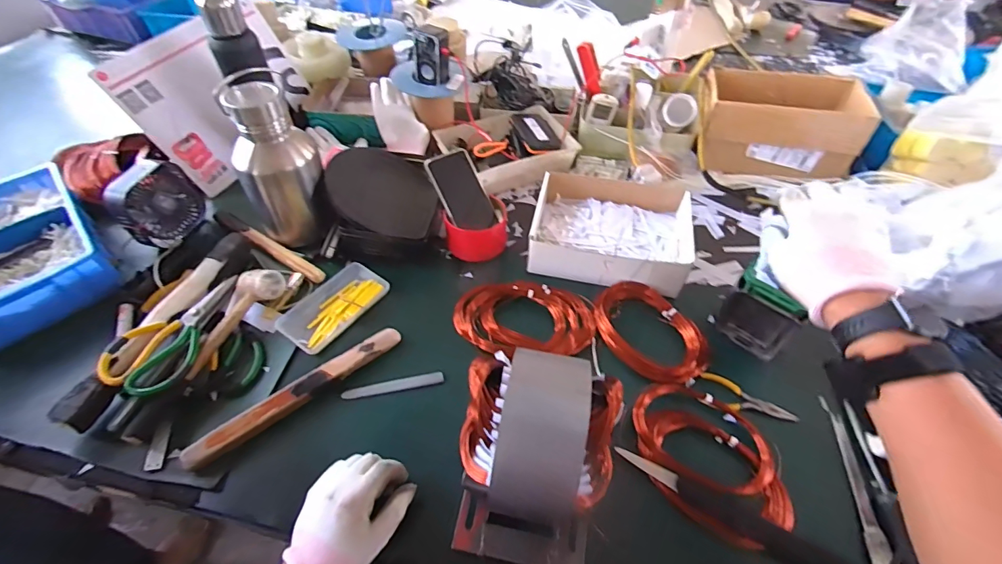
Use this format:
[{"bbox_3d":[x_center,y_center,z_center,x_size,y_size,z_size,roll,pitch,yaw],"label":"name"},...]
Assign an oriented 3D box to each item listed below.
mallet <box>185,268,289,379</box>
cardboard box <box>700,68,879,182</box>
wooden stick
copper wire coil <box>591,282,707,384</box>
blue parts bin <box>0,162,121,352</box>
[{"bbox_3d":[-0.358,0.056,0.609,0.065,0.042,0.164,3,52,2],"label":"mallet"},{"bbox_3d":[0.526,-0.300,0.858,0.283,0.144,0.158,7,52,5],"label":"cardboard box"},{"bbox_3d":[-0.255,0.140,0.564,0.278,0.030,0.031,-34,60,-24],"label":"wooden stick"},{"bbox_3d":[0.209,0.074,0.633,0.112,0.021,0.171,-37,67,-9],"label":"copper wire coil"},{"bbox_3d":[-0.738,-0.043,0.666,0.302,0.079,0.210,37,60,25],"label":"blue parts bin"}]

